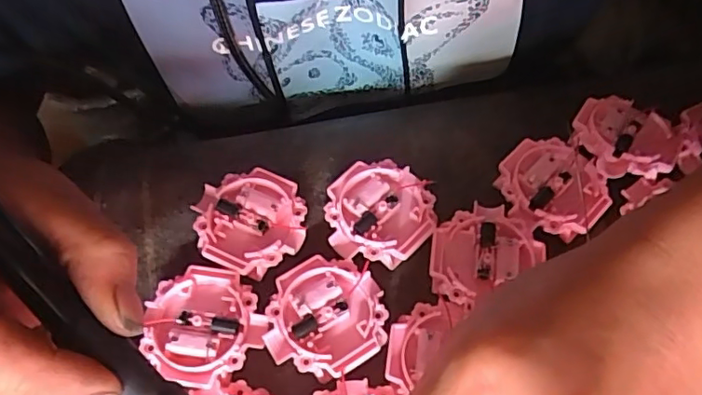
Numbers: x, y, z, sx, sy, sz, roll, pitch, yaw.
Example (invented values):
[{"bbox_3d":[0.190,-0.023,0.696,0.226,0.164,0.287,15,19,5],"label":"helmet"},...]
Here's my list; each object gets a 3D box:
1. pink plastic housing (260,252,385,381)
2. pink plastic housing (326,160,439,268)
[{"bbox_3d":[-0.012,0.053,0.256,0.054,0.010,0.051,0,62,0],"label":"pink plastic housing"},{"bbox_3d":[0.015,0.009,0.287,0.051,0.023,0.051,9,62,5],"label":"pink plastic housing"}]

